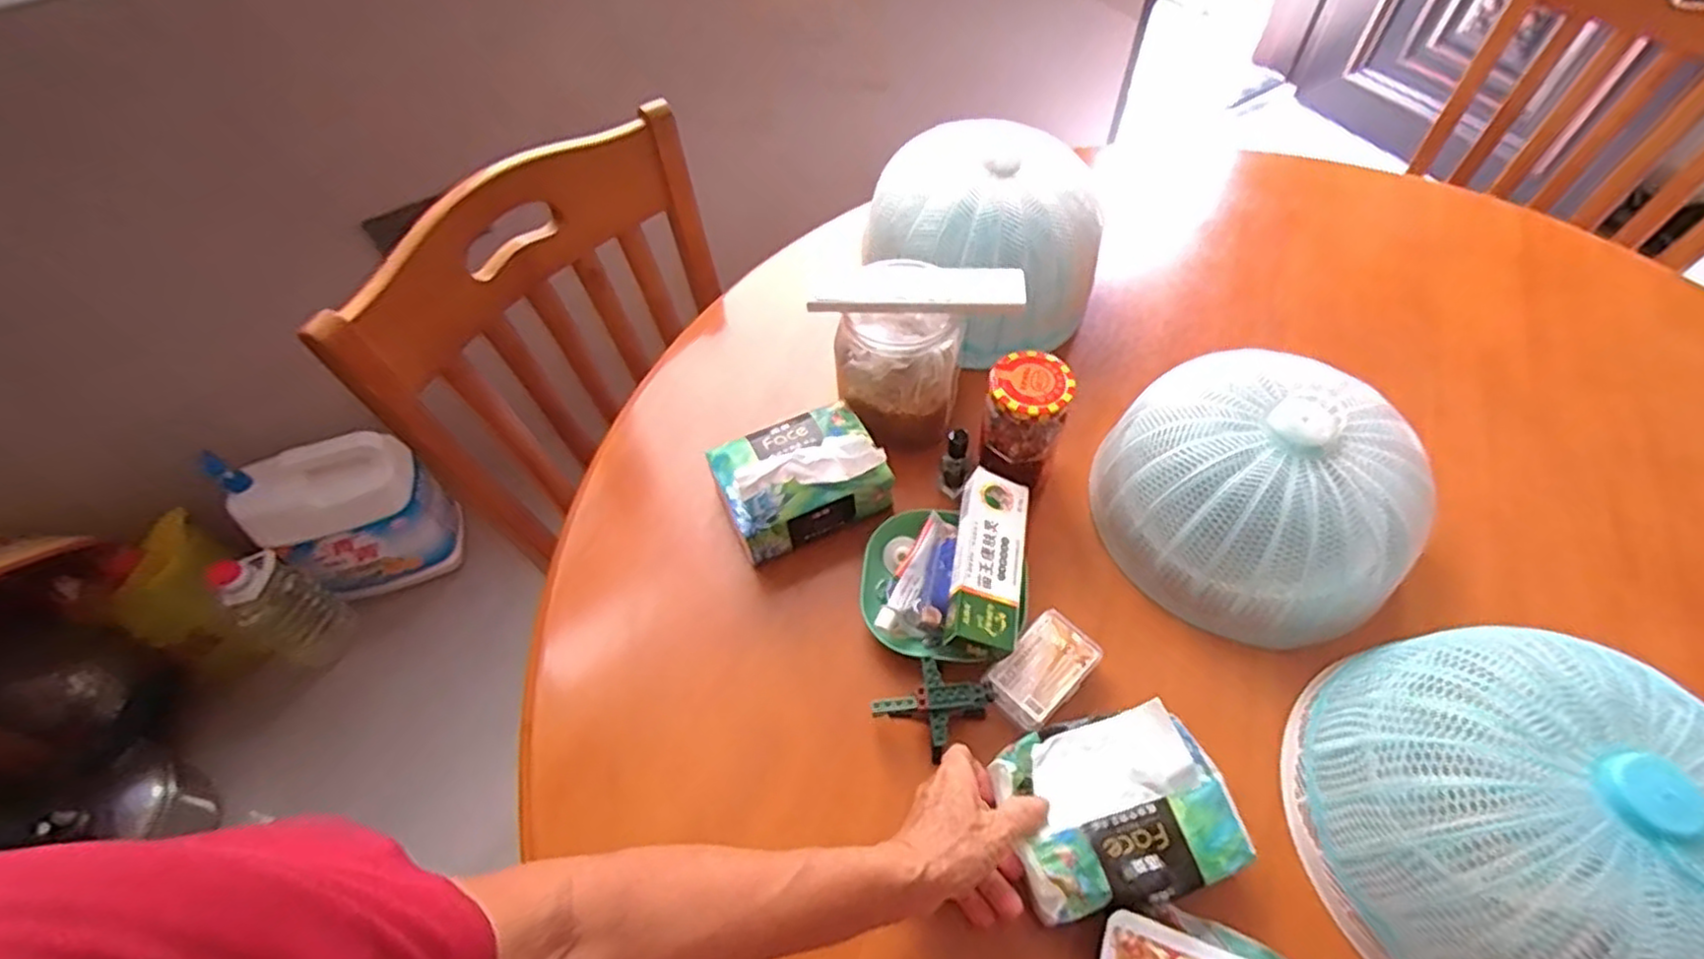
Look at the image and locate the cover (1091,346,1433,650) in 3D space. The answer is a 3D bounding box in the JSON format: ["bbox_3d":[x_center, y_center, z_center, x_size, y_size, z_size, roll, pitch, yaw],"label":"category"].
[{"bbox_3d":[0.318,0.008,0.591,0.214,0.113,0.233,-19,59,-8],"label":"cover"}]

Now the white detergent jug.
[{"bbox_3d":[-0.883,0.064,1.344,0.271,0.311,0.136,-25,61,-9],"label":"white detergent jug"}]

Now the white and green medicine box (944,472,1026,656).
[{"bbox_3d":[0.105,0.061,0.571,0.053,0.037,0.150,7,62,10],"label":"white and green medicine box"}]

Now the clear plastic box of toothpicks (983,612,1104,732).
[{"bbox_3d":[0.142,0.144,0.553,0.083,0.031,0.052,-39,62,-22],"label":"clear plastic box of toothpicks"}]

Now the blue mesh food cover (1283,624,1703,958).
[{"bbox_3d":[0.391,0.203,0.433,0.198,0.130,0.217,12,56,10],"label":"blue mesh food cover"}]

